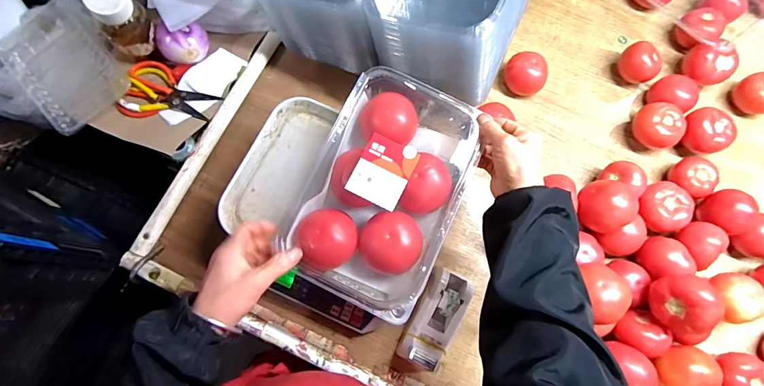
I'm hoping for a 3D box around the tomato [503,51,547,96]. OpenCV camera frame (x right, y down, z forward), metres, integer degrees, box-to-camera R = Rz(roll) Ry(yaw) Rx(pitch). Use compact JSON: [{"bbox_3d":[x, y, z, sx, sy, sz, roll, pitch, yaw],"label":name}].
[{"bbox_3d":[0.250,-0.207,0.659,0.071,0.053,0.069,34,77,8],"label":"tomato"}]

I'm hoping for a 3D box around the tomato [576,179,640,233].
[{"bbox_3d":[0.327,0.023,0.553,0.072,0.056,0.063,22,75,5],"label":"tomato"}]

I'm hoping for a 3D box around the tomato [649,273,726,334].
[{"bbox_3d":[0.400,0.148,0.508,0.055,0.069,0.074,-10,75,-4],"label":"tomato"}]

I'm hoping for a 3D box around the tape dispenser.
[{"bbox_3d":[0.078,0.175,0.529,0.067,0.068,0.129,25,76,6],"label":"tape dispenser"}]

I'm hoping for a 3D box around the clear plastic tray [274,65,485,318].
[{"bbox_3d":[0.007,-0.010,0.474,0.177,0.088,0.268,26,76,6],"label":"clear plastic tray"}]

